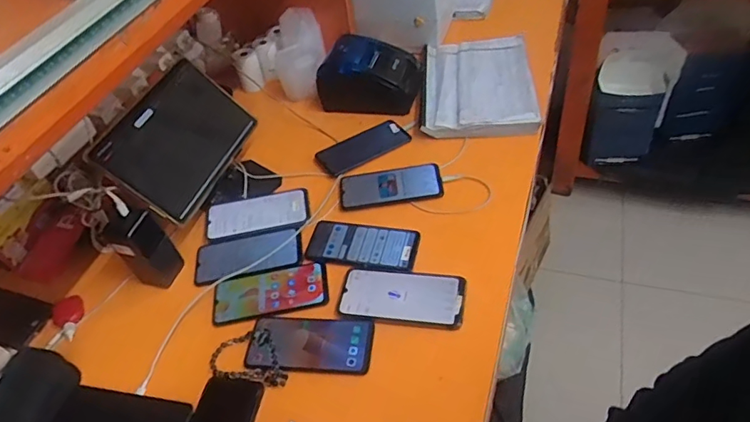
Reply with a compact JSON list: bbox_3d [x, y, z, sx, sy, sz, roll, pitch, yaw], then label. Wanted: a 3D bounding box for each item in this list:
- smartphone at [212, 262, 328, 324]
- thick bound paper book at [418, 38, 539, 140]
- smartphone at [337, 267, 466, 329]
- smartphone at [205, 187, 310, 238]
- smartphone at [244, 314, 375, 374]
[{"bbox_3d":[-0.150,0.117,0.741,0.159,0.011,0.077,-12,47,0],"label":"smartphone"},{"bbox_3d":[0.193,-0.245,0.980,0.198,0.044,0.279,-1,48,10],"label":"thick bound paper book"},{"bbox_3d":[0.037,0.116,0.707,0.166,0.011,0.078,3,49,14],"label":"smartphone"},{"bbox_3d":[-0.190,0.002,0.839,0.161,0.009,0.079,-11,47,1],"label":"smartphone"},{"bbox_3d":[-0.085,0.171,0.678,0.160,0.010,0.074,0,48,11],"label":"smartphone"}]

